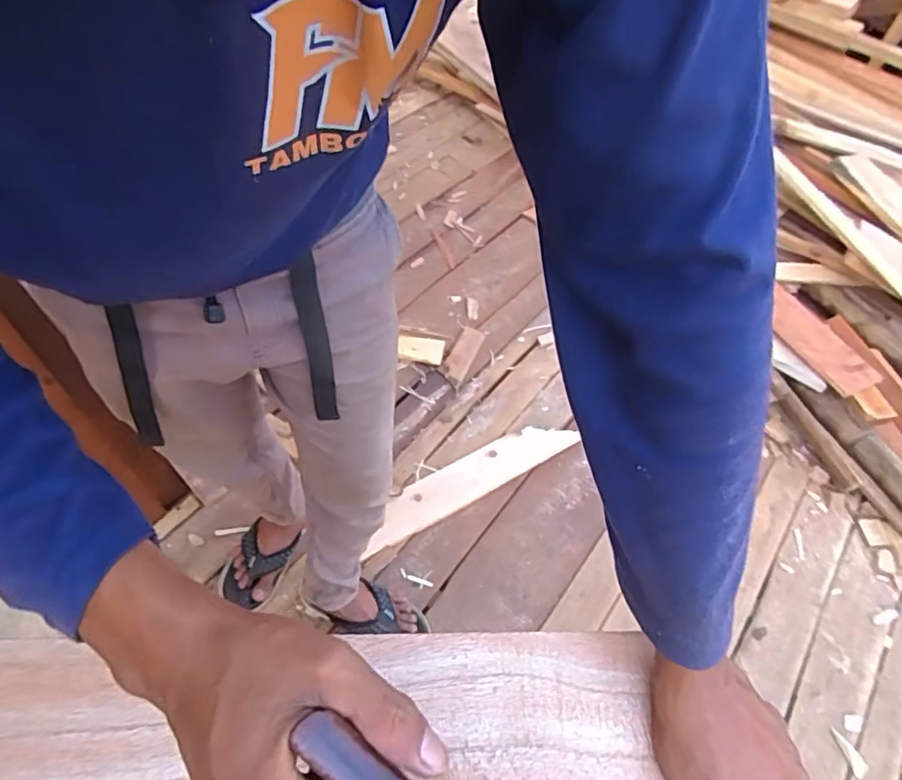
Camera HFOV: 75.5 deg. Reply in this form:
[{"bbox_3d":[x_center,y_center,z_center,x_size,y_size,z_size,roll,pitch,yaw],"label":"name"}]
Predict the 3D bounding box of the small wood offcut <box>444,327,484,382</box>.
[{"bbox_3d":[0.033,-0.097,1.506,0.059,0.018,0.172,22,55,8],"label":"small wood offcut"}]

